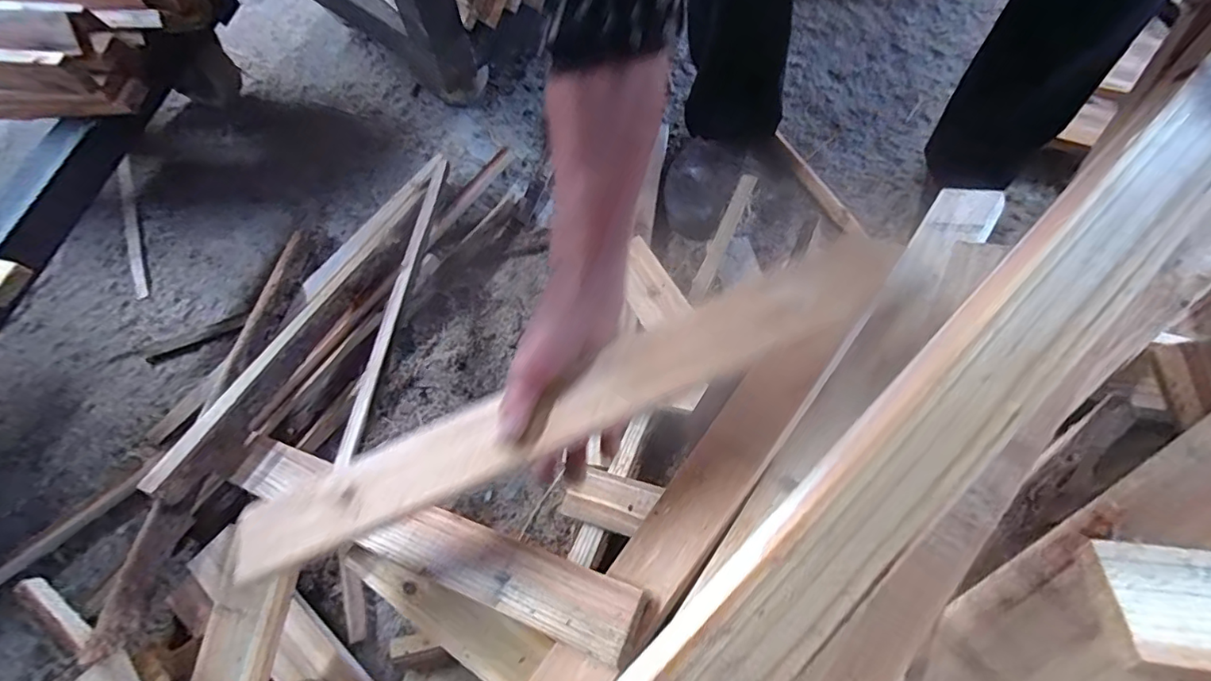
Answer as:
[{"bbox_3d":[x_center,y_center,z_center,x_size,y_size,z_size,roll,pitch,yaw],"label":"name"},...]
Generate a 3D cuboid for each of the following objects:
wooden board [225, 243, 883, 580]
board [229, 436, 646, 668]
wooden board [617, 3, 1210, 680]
[{"bbox_3d":[-0.035,0.047,0.373,0.475,0.011,0.049,-24,67,4],"label":"wooden board"},{"bbox_3d":[-0.166,0.158,0.466,0.418,0.015,0.052,13,65,23],"label":"board"},{"bbox_3d":[0.171,0.011,0.246,0.058,0.024,0.425,42,85,17],"label":"wooden board"}]

